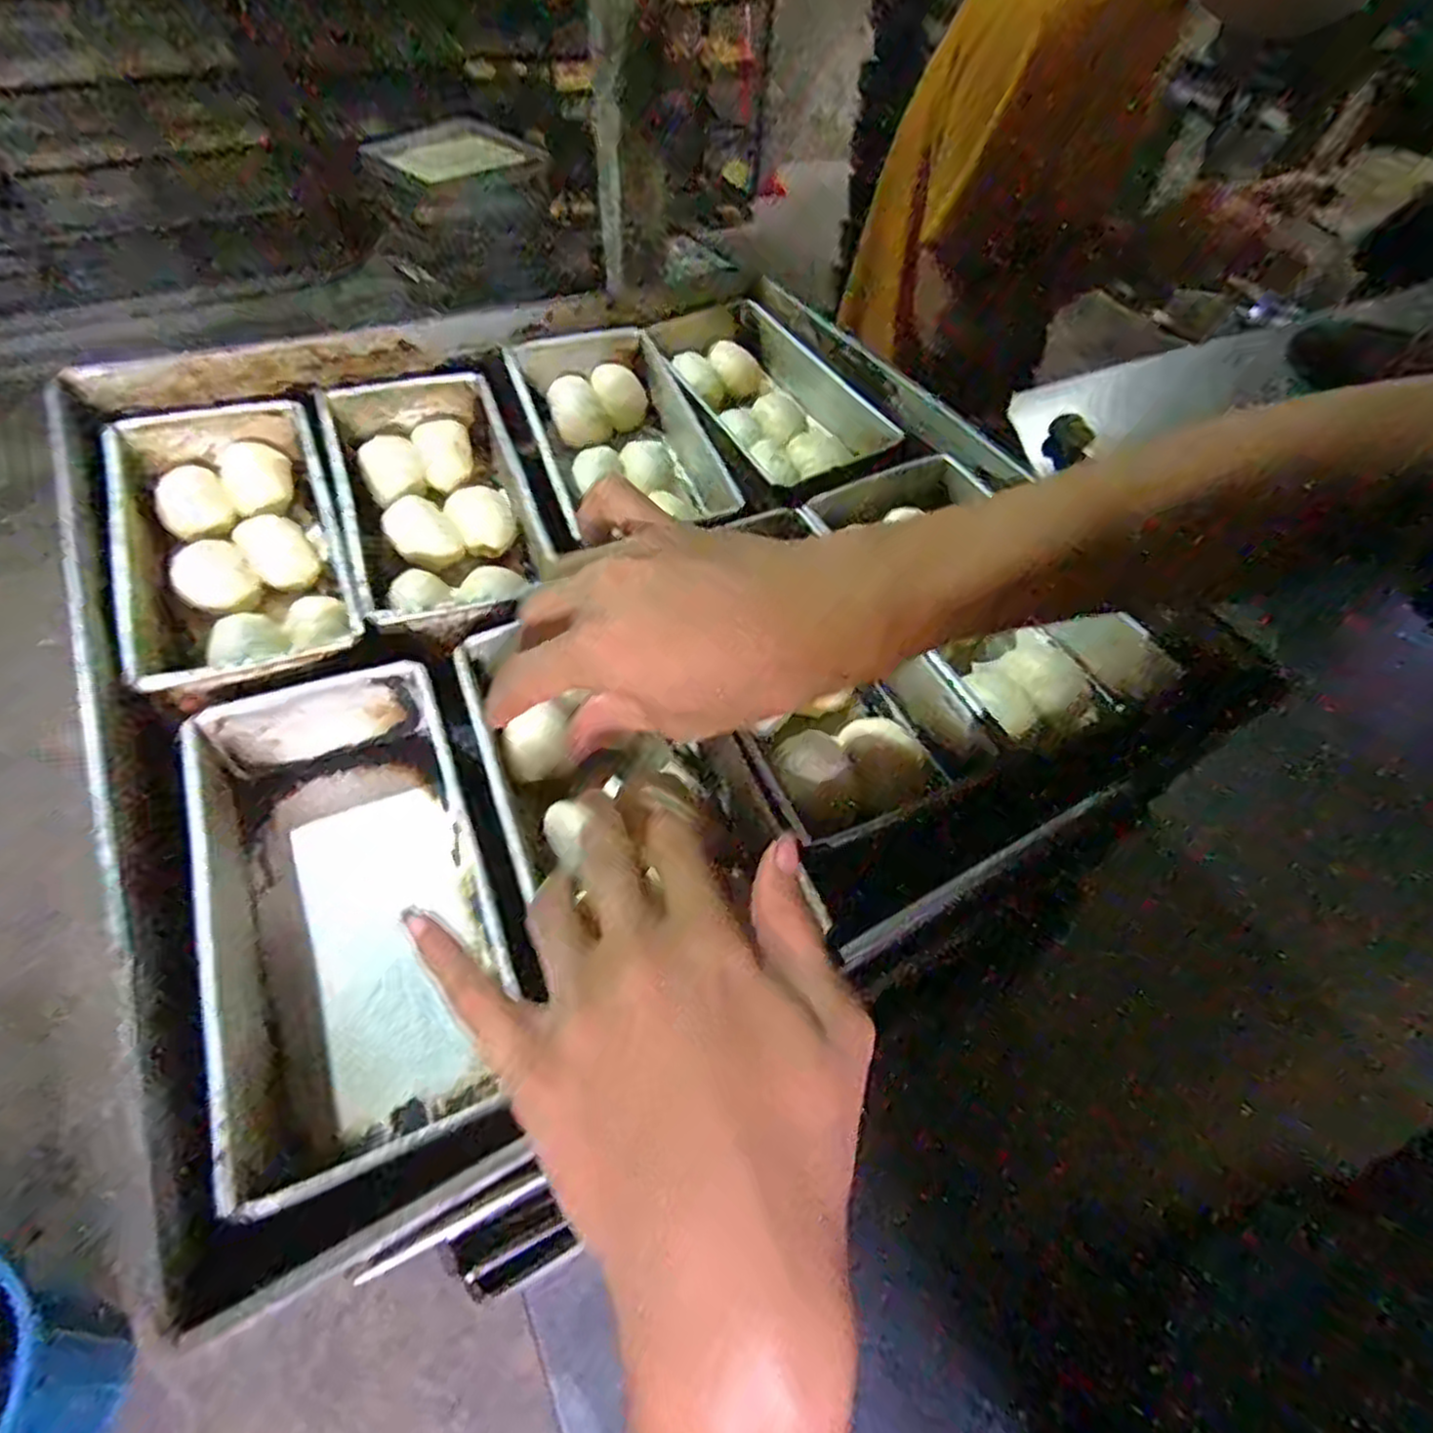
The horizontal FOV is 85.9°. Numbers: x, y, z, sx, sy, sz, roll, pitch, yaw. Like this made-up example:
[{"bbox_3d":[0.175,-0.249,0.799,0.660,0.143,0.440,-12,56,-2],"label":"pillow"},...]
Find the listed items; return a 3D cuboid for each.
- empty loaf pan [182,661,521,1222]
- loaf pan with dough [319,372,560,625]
[{"bbox_3d":[-0.147,0.076,0.305,0.094,0.058,0.198,-14,55,-13],"label":"empty loaf pan"},{"bbox_3d":[-0.159,-0.116,0.449,0.099,0.058,0.207,-17,56,-15],"label":"loaf pan with dough"}]

